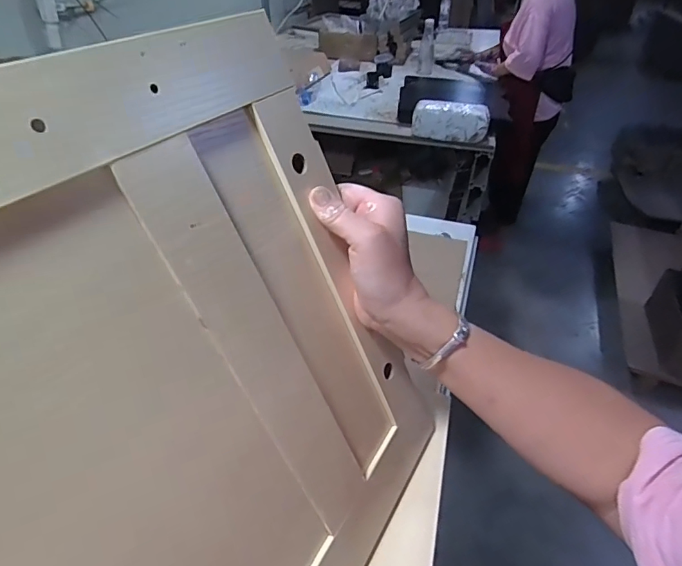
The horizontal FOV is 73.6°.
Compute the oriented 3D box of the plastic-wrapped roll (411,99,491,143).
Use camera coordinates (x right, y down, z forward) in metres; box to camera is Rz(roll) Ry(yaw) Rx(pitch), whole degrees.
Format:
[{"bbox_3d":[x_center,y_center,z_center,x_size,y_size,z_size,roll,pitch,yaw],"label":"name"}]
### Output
[{"bbox_3d":[0.391,-0.571,1.634,0.265,0.136,0.099,9,40,9],"label":"plastic-wrapped roll"}]

